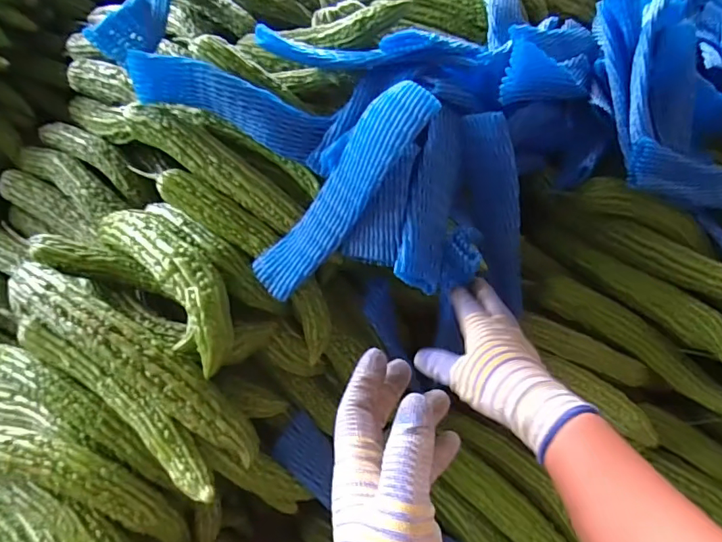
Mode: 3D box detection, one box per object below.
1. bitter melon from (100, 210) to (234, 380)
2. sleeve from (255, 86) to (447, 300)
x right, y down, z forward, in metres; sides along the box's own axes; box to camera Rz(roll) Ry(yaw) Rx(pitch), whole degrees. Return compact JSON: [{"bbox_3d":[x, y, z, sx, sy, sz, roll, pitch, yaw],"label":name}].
[{"bbox_3d":[-0.191,0.000,0.484,0.066,0.058,0.221,-30,58,-28],"label":"bitter melon"},{"bbox_3d":[-0.017,-0.075,0.454,0.053,0.229,0.034,46,17,29],"label":"sleeve"}]

